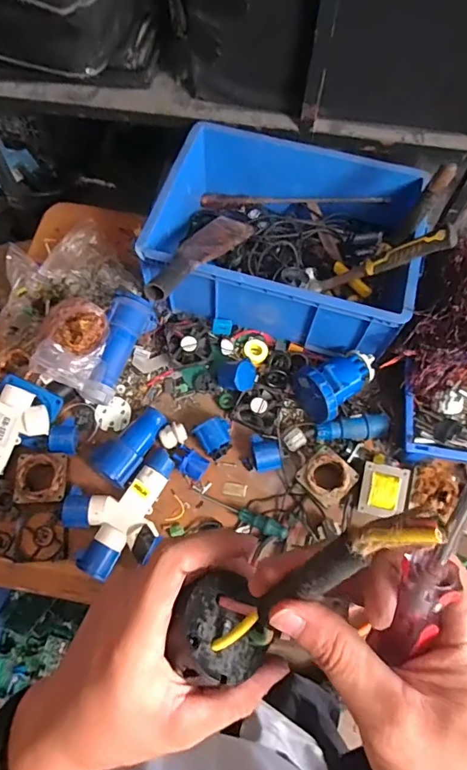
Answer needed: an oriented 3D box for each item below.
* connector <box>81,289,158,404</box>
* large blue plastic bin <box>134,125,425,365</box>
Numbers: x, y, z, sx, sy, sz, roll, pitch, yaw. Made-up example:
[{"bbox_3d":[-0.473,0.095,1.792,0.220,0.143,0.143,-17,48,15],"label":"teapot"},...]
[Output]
[{"bbox_3d":[-0.207,-0.066,0.837,0.070,0.063,0.211,14,66,4],"label":"connector"},{"bbox_3d":[0.107,-0.292,0.911,0.476,0.156,0.390,17,66,5],"label":"large blue plastic bin"}]

